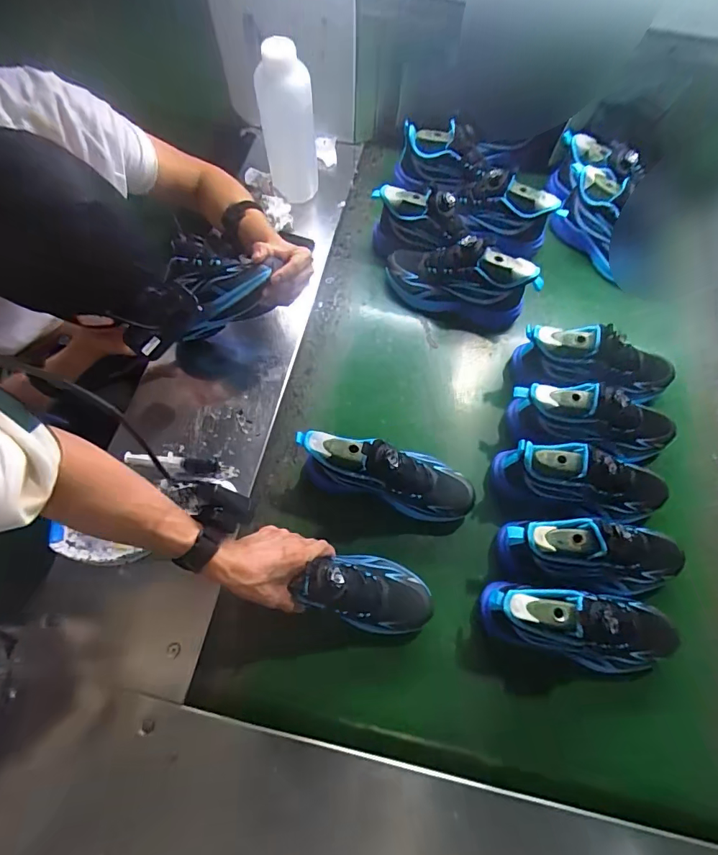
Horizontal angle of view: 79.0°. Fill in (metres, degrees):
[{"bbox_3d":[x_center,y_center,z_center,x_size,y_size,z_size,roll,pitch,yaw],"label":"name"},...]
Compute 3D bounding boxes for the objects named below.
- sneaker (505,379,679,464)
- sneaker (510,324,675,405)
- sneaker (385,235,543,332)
[{"bbox_3d":[0.359,-0.013,0.651,0.254,0.121,0.082,5,67,2],"label":"sneaker"},{"bbox_3d":[0.374,-0.094,0.684,0.245,0.124,0.096,0,67,0],"label":"sneaker"},{"bbox_3d":[0.173,-0.261,0.774,0.256,0.142,0.092,13,68,5],"label":"sneaker"}]

